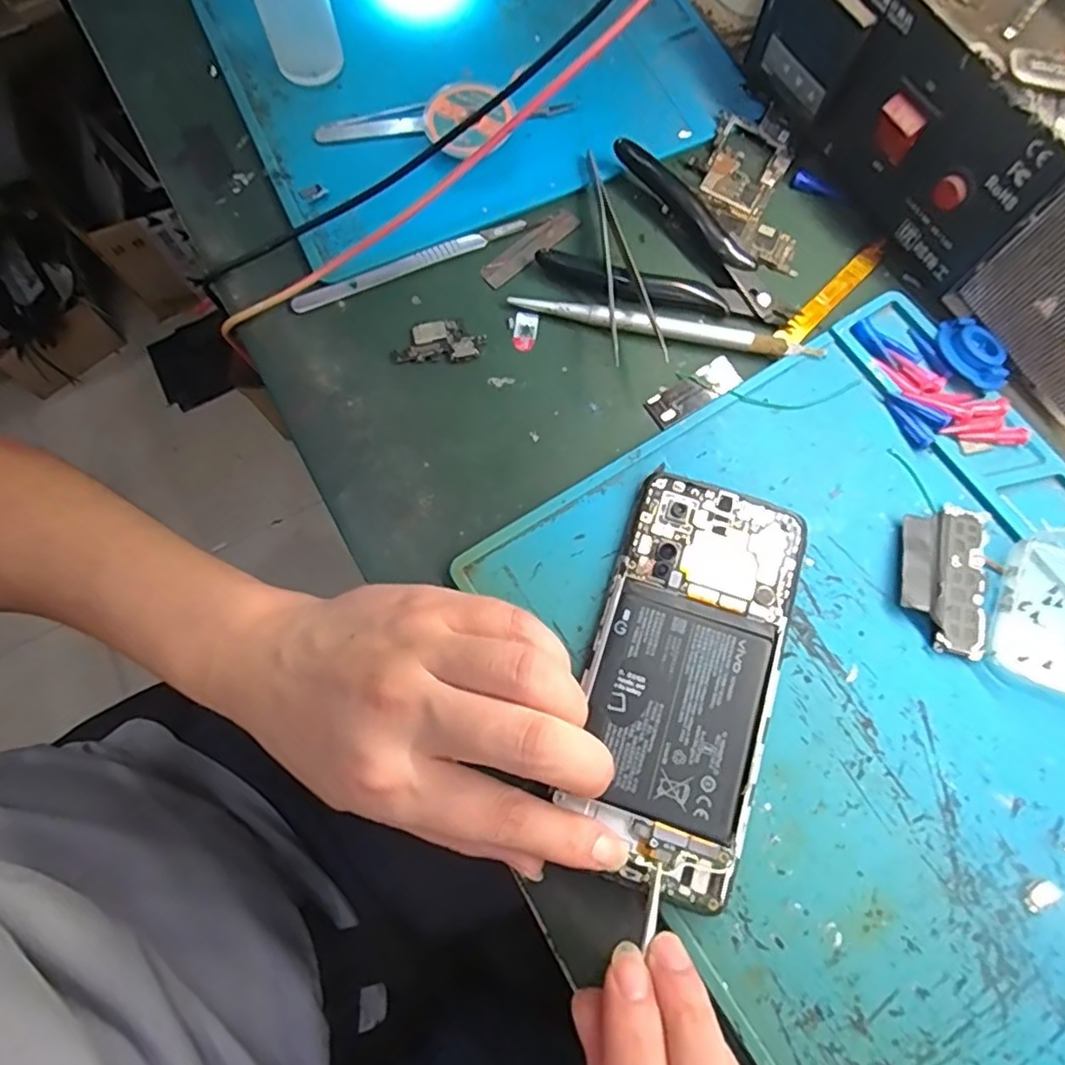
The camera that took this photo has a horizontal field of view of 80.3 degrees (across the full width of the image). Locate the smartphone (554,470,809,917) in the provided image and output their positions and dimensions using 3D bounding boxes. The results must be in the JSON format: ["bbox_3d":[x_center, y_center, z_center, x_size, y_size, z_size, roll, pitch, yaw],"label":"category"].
[{"bbox_3d":[0.060,0.054,0.243,0.071,0.006,0.153,12,73,4],"label":"smartphone"}]

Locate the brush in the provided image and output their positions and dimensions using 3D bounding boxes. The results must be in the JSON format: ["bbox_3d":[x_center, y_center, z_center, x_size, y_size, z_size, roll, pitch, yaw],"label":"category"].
[{"bbox_3d":[0.061,-0.094,0.288,0.141,0.009,0.011,11,75,4],"label":"brush"}]

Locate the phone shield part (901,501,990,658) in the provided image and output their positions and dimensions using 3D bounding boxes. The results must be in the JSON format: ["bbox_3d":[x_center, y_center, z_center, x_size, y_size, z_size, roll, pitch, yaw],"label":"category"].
[{"bbox_3d":[0.166,0.017,0.256,0.034,0.008,0.061,12,75,4],"label":"phone shield part"}]

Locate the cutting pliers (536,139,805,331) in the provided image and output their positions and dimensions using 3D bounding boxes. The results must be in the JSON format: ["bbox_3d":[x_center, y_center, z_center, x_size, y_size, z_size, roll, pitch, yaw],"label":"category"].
[{"bbox_3d":[0.070,-0.128,0.294,0.115,0.016,0.081,36,78,10],"label":"cutting pliers"}]

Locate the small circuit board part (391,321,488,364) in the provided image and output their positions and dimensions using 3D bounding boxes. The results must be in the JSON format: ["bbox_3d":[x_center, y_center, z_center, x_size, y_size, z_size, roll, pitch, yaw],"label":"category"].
[{"bbox_3d":[-0.043,-0.088,0.291,0.042,0.004,0.020,-1,75,1],"label":"small circuit board part"}]

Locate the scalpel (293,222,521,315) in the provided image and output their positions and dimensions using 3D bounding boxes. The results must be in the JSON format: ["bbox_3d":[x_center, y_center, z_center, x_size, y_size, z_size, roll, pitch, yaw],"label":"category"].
[{"bbox_3d":[-0.059,-0.130,0.301,0.117,0.006,0.009,-24,76,-6],"label":"scalpel"}]

